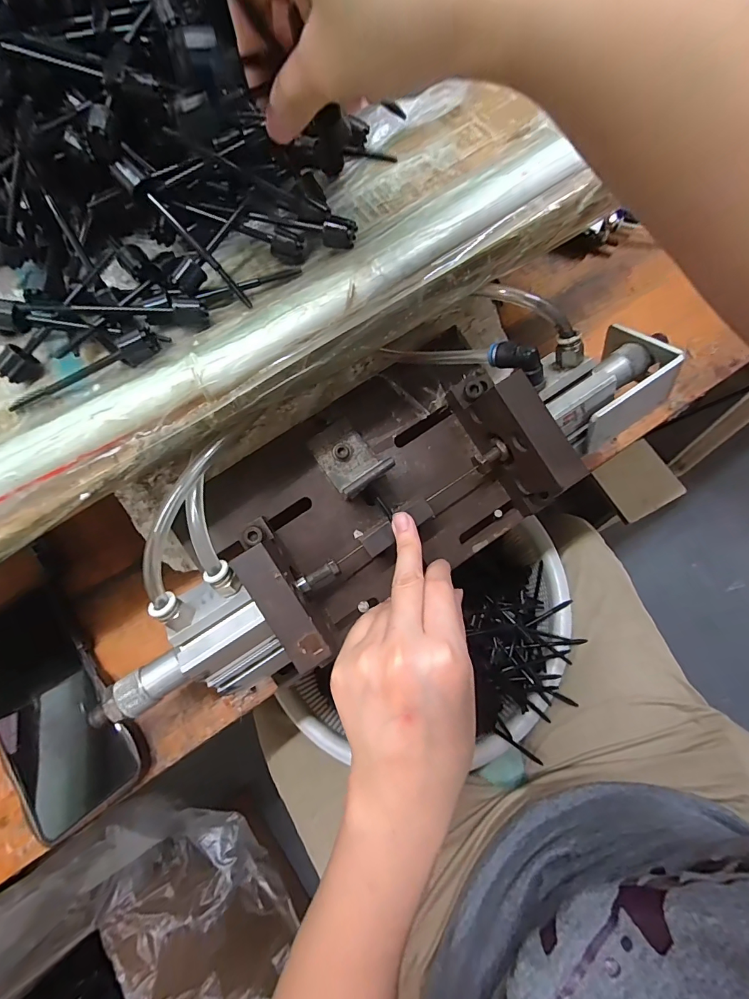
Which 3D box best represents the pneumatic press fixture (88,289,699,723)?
[{"bbox_3d":[-0.004,-0.020,0.269,0.400,0.089,0.158,-33,78,-7],"label":"pneumatic press fixture"}]

